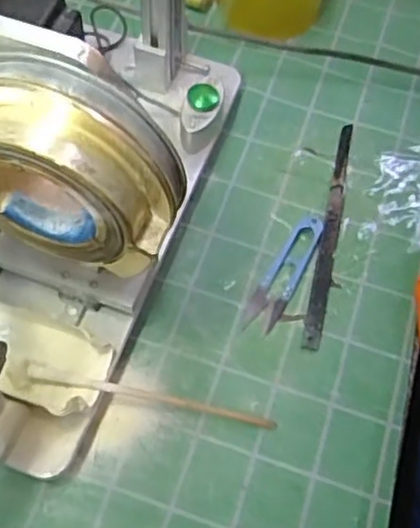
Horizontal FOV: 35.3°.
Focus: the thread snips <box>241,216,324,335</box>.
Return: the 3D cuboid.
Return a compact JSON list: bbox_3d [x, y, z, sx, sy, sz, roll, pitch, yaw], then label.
[{"bbox_3d":[0.054,0.005,0.472,0.024,0.008,0.100,26,63,11],"label":"thread snips"}]

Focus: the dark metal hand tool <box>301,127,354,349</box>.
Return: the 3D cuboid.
[{"bbox_3d":[0.090,-0.029,0.492,0.014,0.008,0.197,13,61,4],"label":"dark metal hand tool"}]

